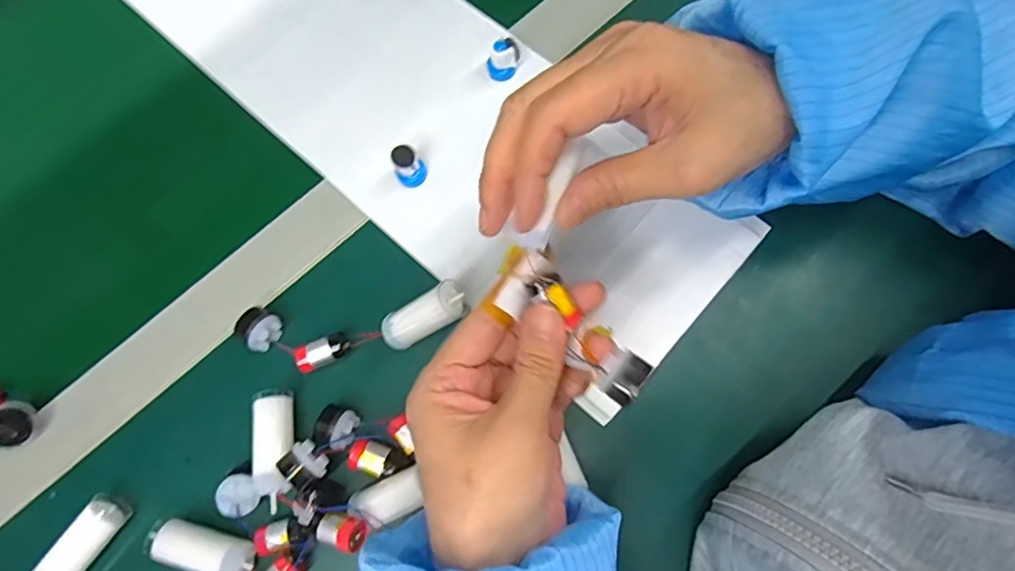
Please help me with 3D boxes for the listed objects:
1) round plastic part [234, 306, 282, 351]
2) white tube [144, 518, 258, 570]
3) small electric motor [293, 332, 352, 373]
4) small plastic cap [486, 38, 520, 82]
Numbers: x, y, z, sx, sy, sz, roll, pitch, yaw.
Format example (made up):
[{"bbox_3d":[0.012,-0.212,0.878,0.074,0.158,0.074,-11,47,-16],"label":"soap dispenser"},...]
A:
[{"bbox_3d":[-0.142,0.025,0.332,0.021,0.013,0.021,38,79,10],"label":"round plastic part"},{"bbox_3d":[-0.162,0.138,0.302,0.061,0.014,0.019,14,77,6],"label":"white tube"},{"bbox_3d":[-0.104,0.039,0.327,0.030,0.014,0.015,-20,76,-4],"label":"small electric motor"},{"bbox_3d":[-0.003,-0.141,0.362,0.018,0.021,0.013,-26,76,-5],"label":"small plastic cap"}]

